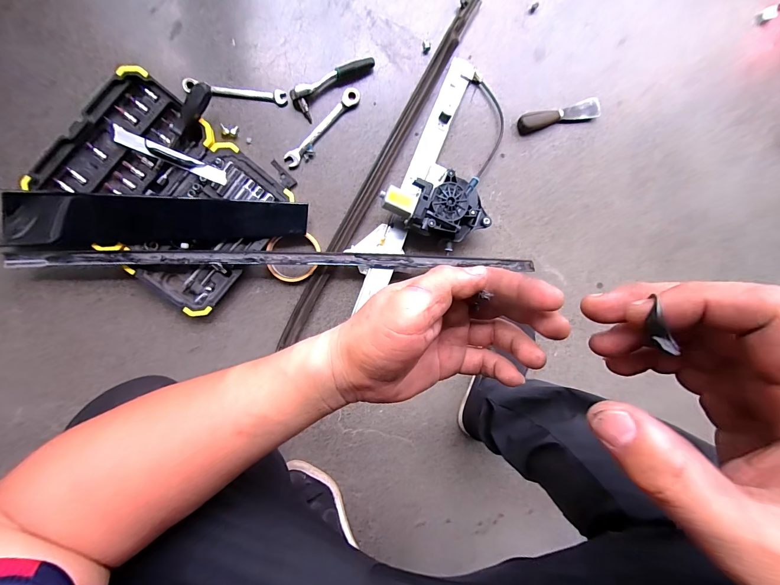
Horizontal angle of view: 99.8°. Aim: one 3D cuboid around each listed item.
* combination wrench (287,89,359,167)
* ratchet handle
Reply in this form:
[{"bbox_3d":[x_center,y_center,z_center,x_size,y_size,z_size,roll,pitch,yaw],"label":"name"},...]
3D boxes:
[{"bbox_3d":[-0.114,-0.279,0.555,0.025,0.010,0.168,43,88,-9],"label":"combination wrench"},{"bbox_3d":[-0.092,-0.348,0.544,0.147,0.025,0.044,-38,99,-3],"label":"ratchet handle"}]

